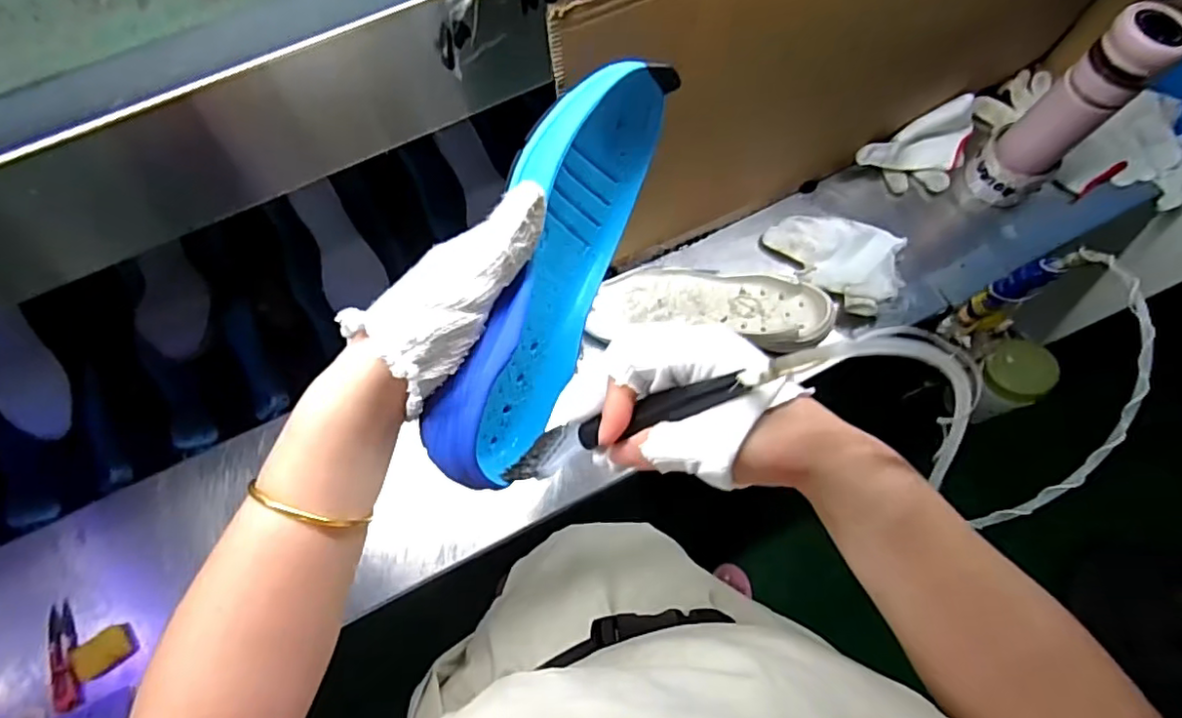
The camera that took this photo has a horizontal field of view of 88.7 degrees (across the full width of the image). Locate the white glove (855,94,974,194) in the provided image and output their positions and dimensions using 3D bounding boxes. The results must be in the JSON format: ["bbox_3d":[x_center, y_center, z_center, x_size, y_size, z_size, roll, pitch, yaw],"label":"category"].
[{"bbox_3d":[0.423,-0.256,0.762,0.163,0.066,0.077,-25,68,-9],"label":"white glove"}]

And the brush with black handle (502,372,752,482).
[{"bbox_3d":[0.012,0.035,0.306,0.150,0.019,0.026,-25,66,38],"label":"brush with black handle"}]

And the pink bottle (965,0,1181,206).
[{"bbox_3d":[0.529,-0.272,0.675,0.071,0.229,0.089,-41,71,-15],"label":"pink bottle"}]

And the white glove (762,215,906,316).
[{"bbox_3d":[0.302,-0.129,0.731,0.115,0.048,0.160,-41,71,-15],"label":"white glove"}]

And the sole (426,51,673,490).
[{"bbox_3d":[-0.024,-0.047,0.345,0.051,0.084,0.238,23,92,9],"label":"sole"}]

